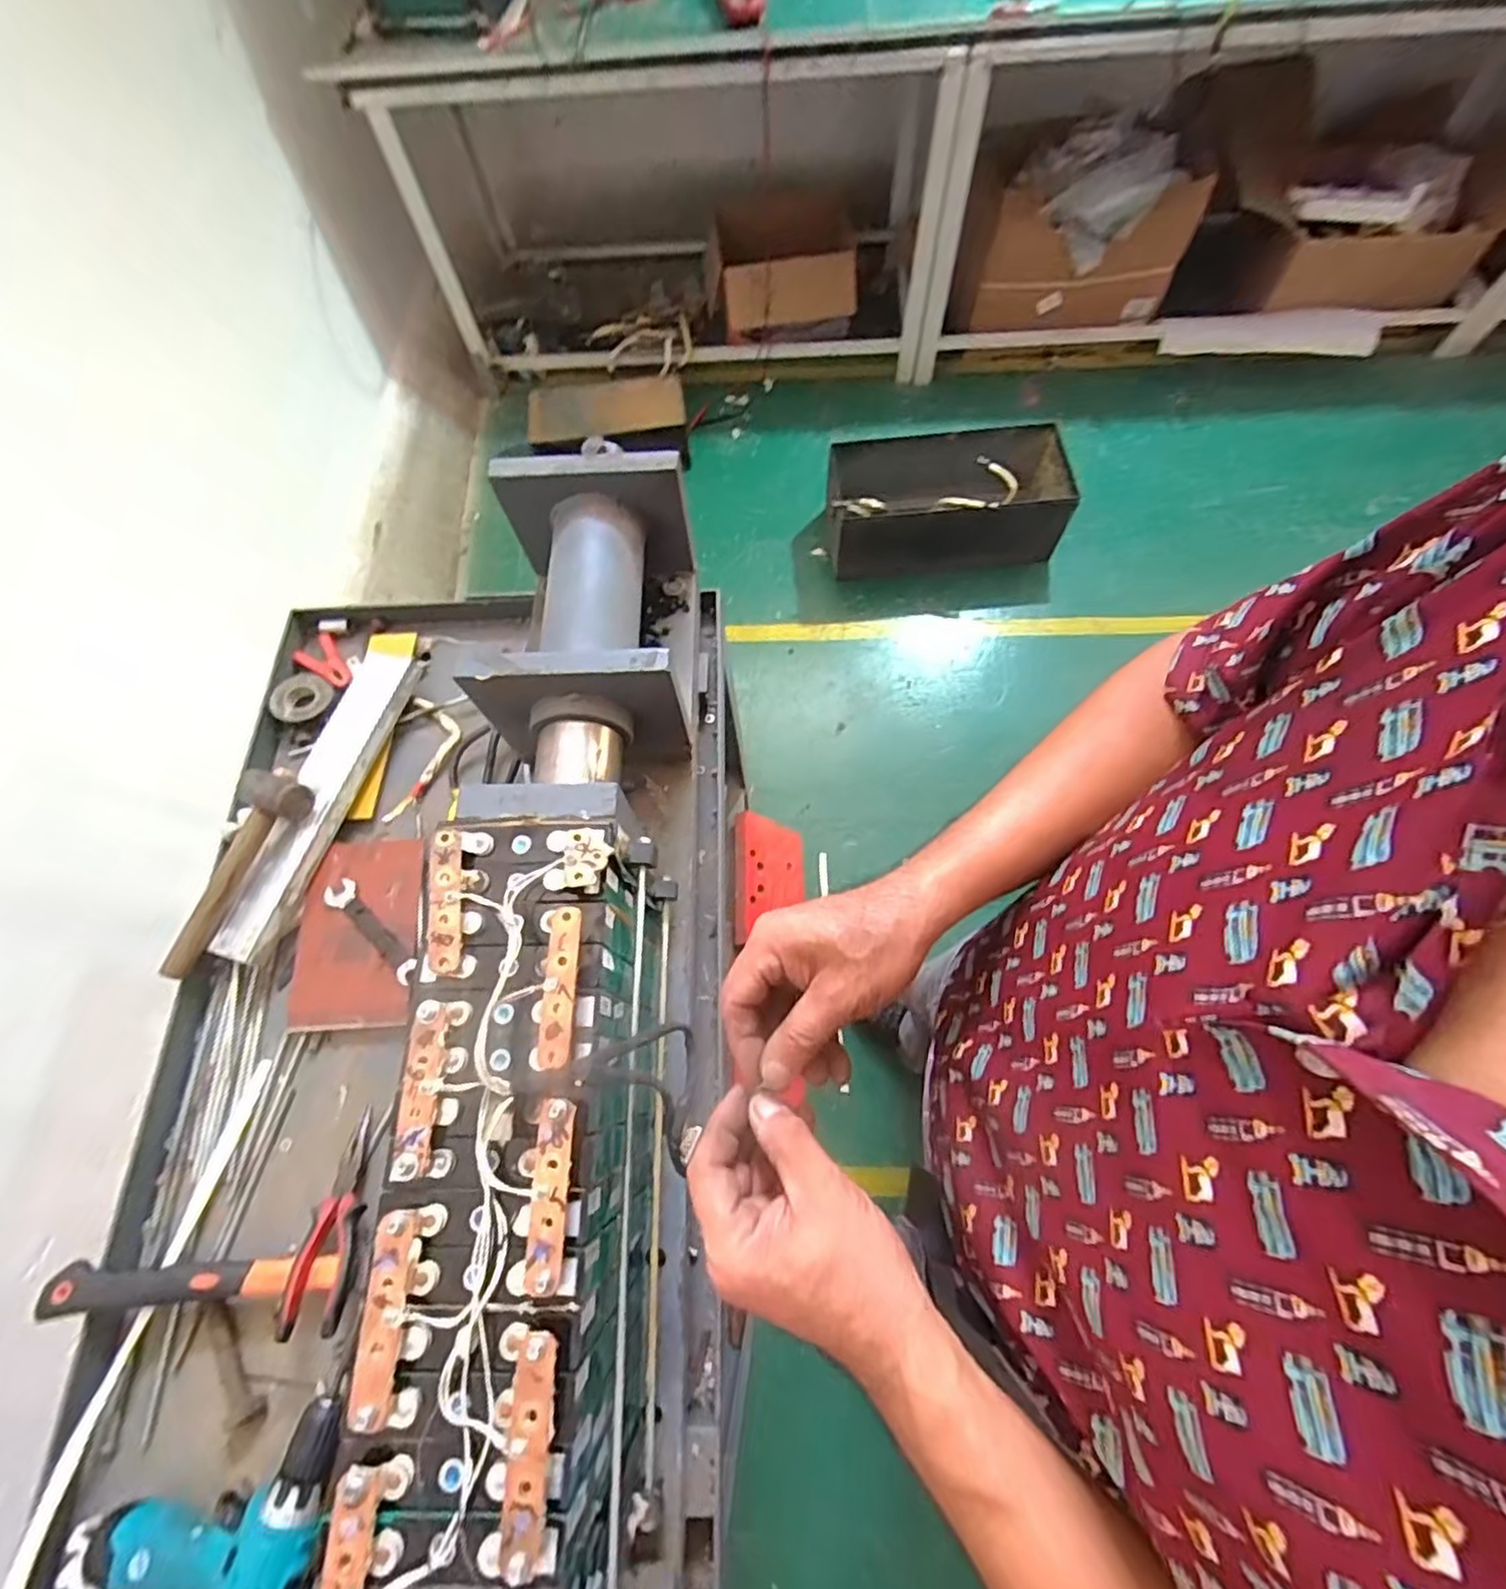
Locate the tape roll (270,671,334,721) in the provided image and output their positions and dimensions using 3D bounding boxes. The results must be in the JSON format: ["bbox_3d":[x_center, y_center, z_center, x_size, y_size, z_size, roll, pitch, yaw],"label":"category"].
[{"bbox_3d":[-0.608,-0.131,0.903,0.080,0.016,0.075,-1,69,2],"label":"tape roll"}]

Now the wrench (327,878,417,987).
[{"bbox_3d":[-0.439,0.157,0.778,0.152,0.005,0.033,42,76,17],"label":"wrench"}]

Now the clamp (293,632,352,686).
[{"bbox_3d":[-0.592,-0.185,0.936,0.088,0.013,0.054,40,76,16],"label":"clamp"}]

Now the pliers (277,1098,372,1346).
[{"bbox_3d":[-0.413,0.417,0.668,0.067,0.029,0.188,-4,50,-1],"label":"pliers"}]

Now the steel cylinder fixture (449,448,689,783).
[{"bbox_3d":[-0.175,-0.179,0.722,0.201,0.165,0.390,-1,69,2],"label":"steel cylinder fixture"}]

